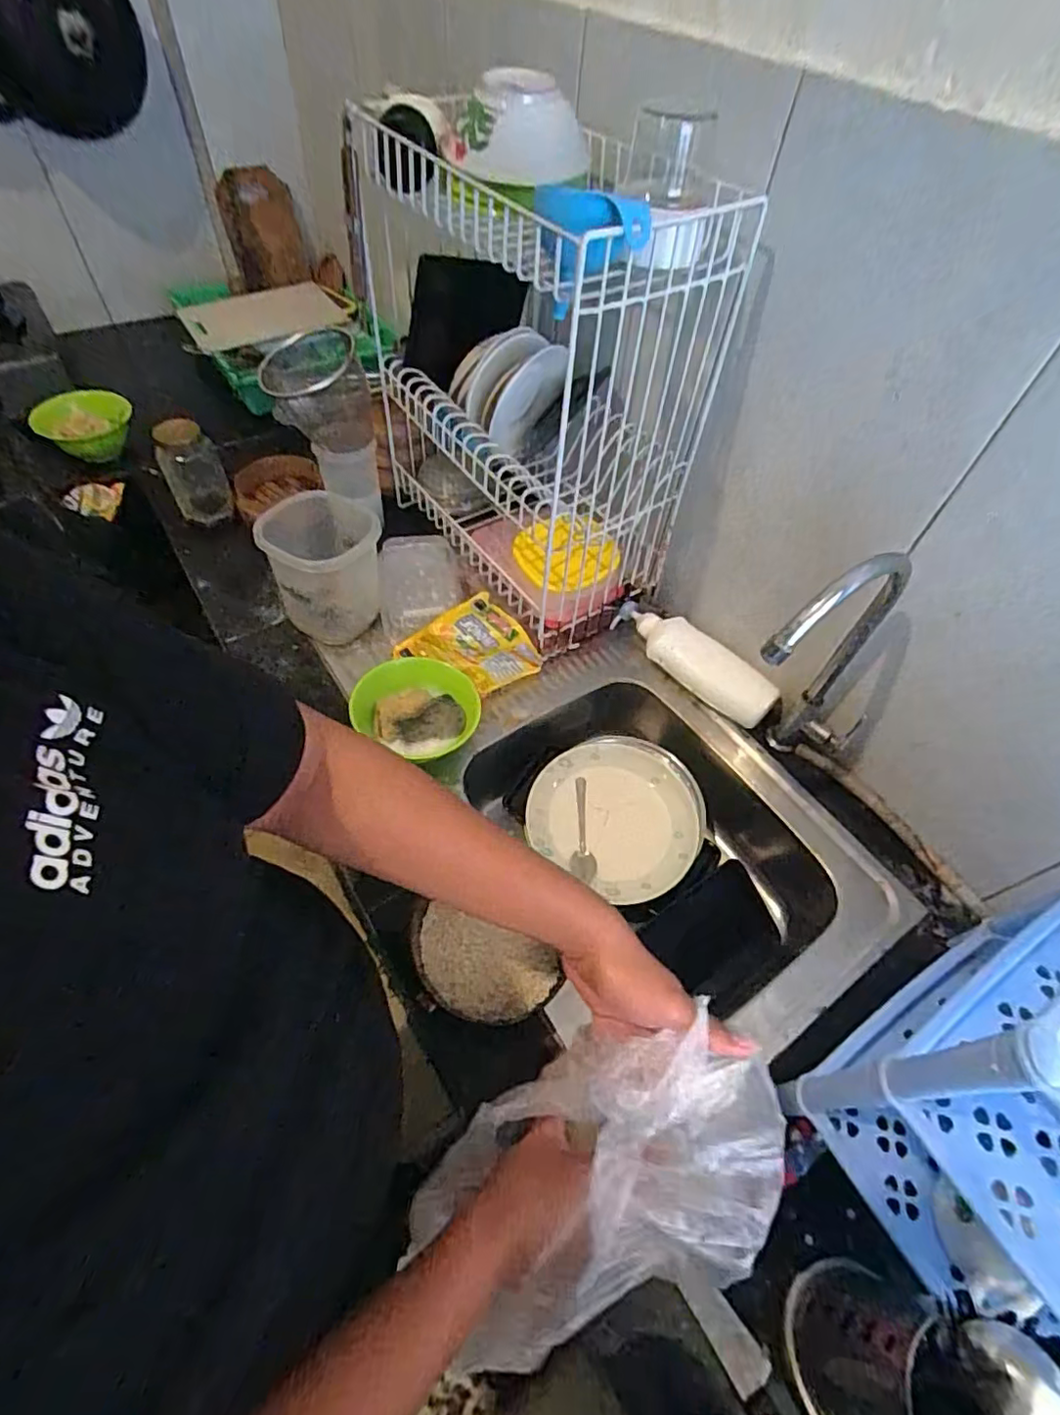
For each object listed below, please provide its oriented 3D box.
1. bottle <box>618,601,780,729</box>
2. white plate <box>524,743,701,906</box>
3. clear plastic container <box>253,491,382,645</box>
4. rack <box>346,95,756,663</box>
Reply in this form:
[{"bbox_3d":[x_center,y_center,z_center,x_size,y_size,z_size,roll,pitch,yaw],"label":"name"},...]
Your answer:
[{"bbox_3d":[0.225,-0.065,0.835,0.242,0.052,0.062,39,60,21],"label":"bottle"},{"bbox_3d":[0.117,0.140,0.797,0.212,0.027,0.200,2,54,-3],"label":"white plate"},{"bbox_3d":[-0.277,-0.189,0.827,0.141,0.153,0.127,-8,56,-10],"label":"clear plastic container"},{"bbox_3d":[-0.033,-0.448,0.796,0.227,0.471,0.536,-25,60,-21],"label":"rack"}]

